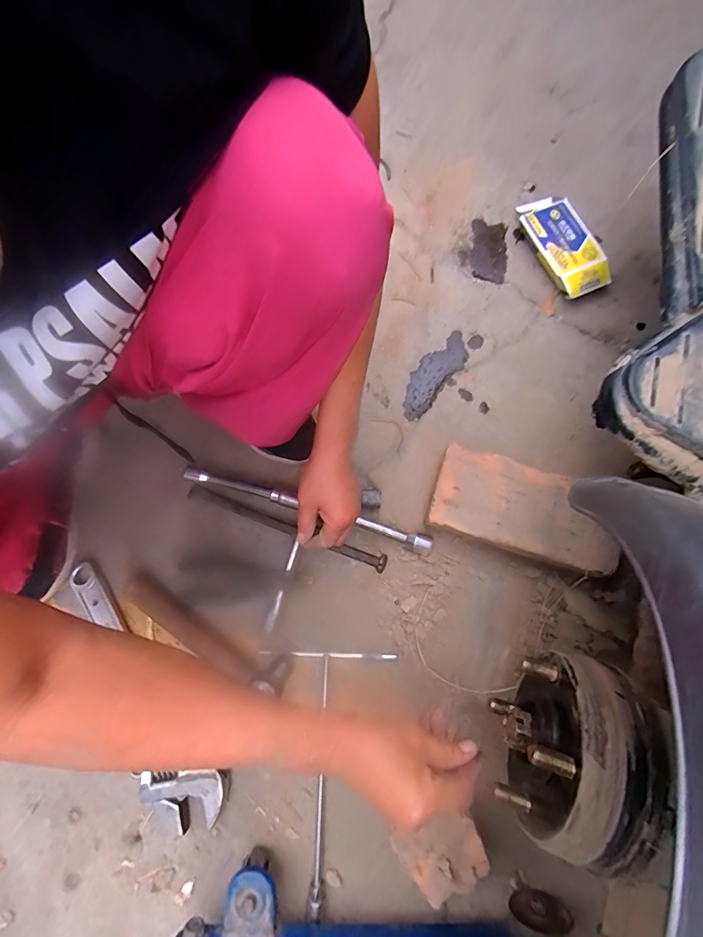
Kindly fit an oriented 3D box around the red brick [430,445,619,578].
[{"bbox_3d":[0.226,0.057,0.545,0.233,0.050,0.116,18,74,8],"label":"red brick"}]

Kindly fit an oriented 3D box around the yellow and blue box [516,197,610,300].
[{"bbox_3d":[0.338,-0.368,0.659,0.084,0.046,0.202,-18,75,-2],"label":"yellow and blue box"}]

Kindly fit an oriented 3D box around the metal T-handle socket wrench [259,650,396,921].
[{"bbox_3d":[-0.035,0.370,0.491,0.171,0.017,0.270,1,76,1],"label":"metal T-handle socket wrench"}]

